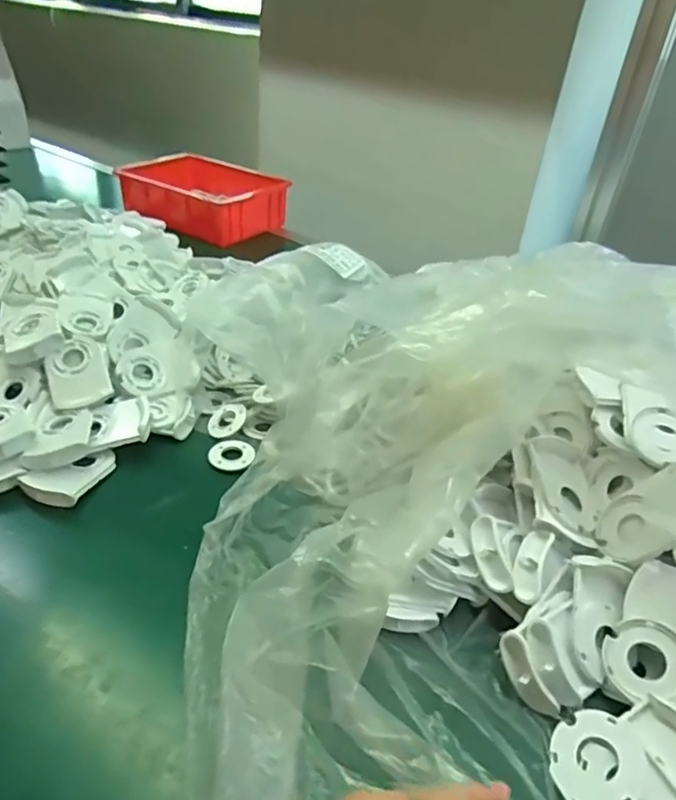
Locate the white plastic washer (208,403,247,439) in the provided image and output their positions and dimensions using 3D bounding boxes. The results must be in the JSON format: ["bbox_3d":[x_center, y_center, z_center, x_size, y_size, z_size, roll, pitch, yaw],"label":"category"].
[{"bbox_3d":[-0.119,0.022,0.618,0.040,0.008,0.045,11,56,36],"label":"white plastic washer"}]

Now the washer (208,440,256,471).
[{"bbox_3d":[-0.106,0.053,0.584,0.043,0.006,0.040,3,47,-3],"label":"washer"}]

